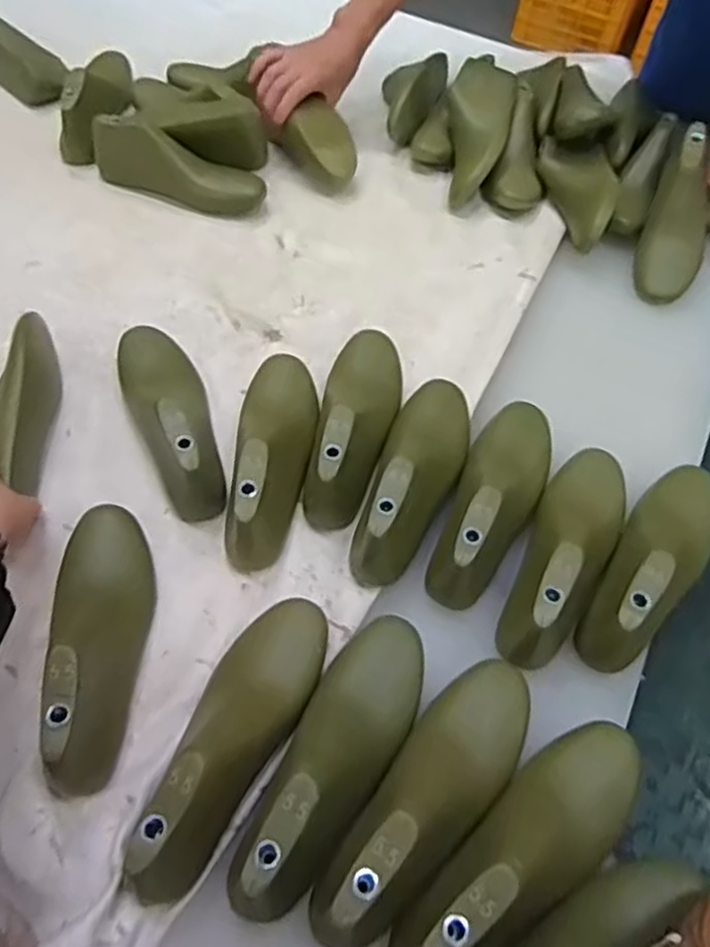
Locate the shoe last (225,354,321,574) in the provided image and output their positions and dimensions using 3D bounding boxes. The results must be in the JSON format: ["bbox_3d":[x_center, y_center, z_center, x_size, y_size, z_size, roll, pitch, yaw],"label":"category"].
[{"bbox_3d":[-0.074,-0.025,0.666,0.070,0.085,0.231,3,56,-1],"label":"shoe last"}]

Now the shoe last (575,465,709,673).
[{"bbox_3d":[0.272,0.069,0.619,0.075,0.076,0.233,30,59,16],"label":"shoe last"}]

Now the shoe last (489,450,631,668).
[{"bbox_3d":[0.188,0.058,0.616,0.073,0.074,0.233,27,59,14],"label":"shoe last"}]

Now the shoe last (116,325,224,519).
[{"bbox_3d":[-0.178,-0.068,0.684,0.071,0.080,0.225,-15,58,-13],"label":"shoe last"}]

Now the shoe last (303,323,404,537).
[{"bbox_3d":[0.004,-0.061,0.688,0.072,0.085,0.227,11,56,4],"label":"shoe last"}]

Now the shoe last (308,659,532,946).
[{"bbox_3d":[0.057,0.219,0.493,0.073,0.070,0.227,34,61,18],"label":"shoe last"}]

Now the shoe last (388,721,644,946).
[{"bbox_3d":[0.124,0.252,0.478,0.227,0.067,0.074,-36,65,-24],"label":"shoe last"}]

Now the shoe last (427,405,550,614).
[{"bbox_3d":[0.129,0.017,0.645,0.073,0.083,0.221,22,57,11],"label":"shoe last"}]

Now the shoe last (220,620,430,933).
[{"bbox_3d":[-0.008,0.196,0.504,0.073,0.077,0.221,20,57,10],"label":"shoe last"}]

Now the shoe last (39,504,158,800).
[{"bbox_3d":[-0.196,0.121,0.552,0.067,0.086,0.225,-6,57,-8],"label":"shoe last"}]

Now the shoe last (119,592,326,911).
[{"bbox_3d":[-0.085,0.183,0.508,0.076,0.076,0.220,17,57,8],"label":"shoe last"}]

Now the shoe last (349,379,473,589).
[{"bbox_3d":[0.061,-0.009,0.657,0.073,0.086,0.235,17,57,8],"label":"shoe last"}]

